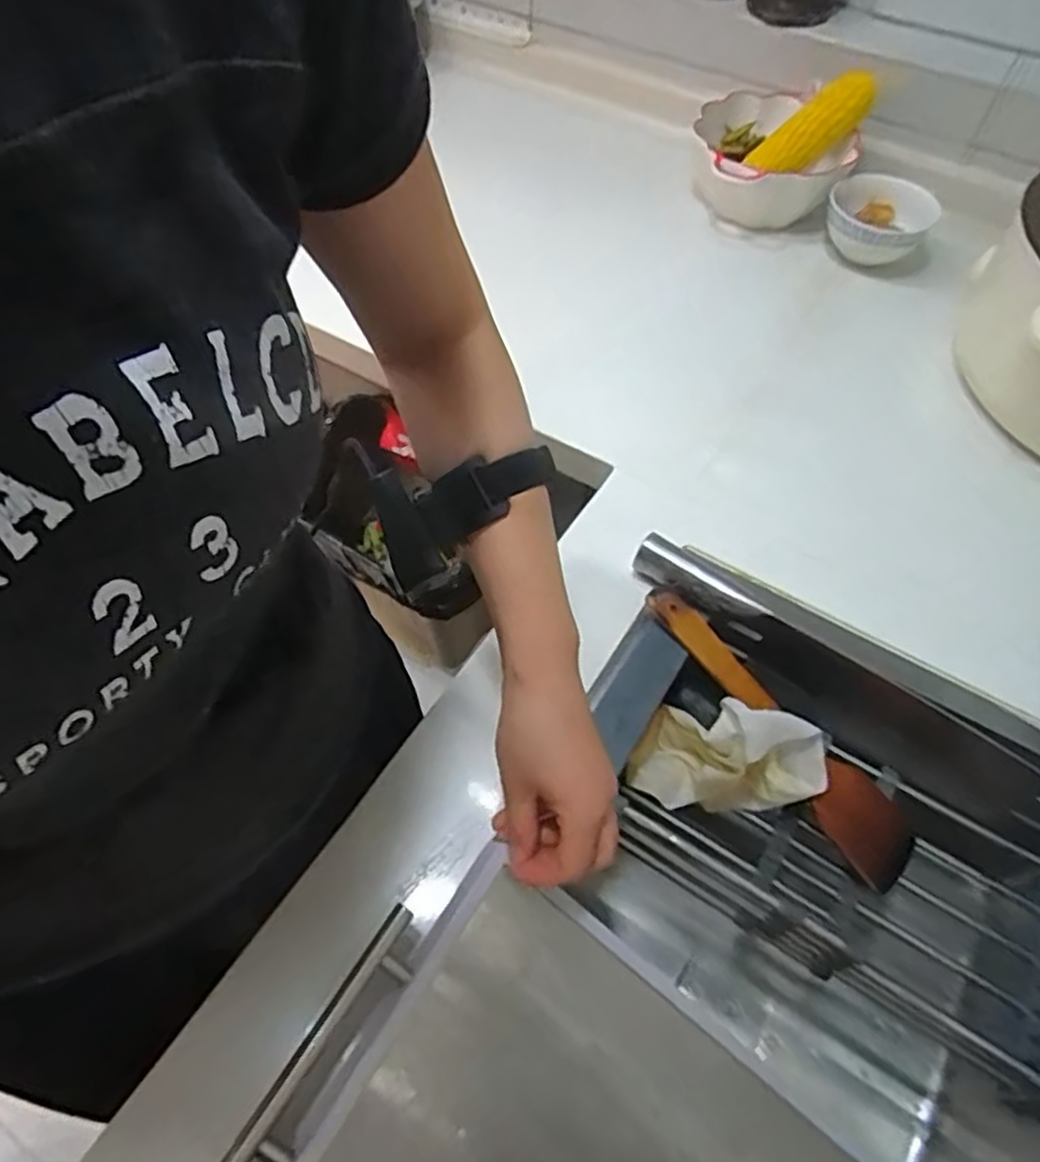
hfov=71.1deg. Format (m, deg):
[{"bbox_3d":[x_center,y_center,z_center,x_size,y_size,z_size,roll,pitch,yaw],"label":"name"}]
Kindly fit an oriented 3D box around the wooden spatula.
[{"bbox_3d":[0.197,0.105,0.545,0.056,0.025,0.263,-35,83,-23],"label":"wooden spatula"}]

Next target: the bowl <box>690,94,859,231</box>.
[{"bbox_3d":[0.260,-0.466,0.821,0.144,0.092,0.170,-22,59,-16],"label":"bowl"}]

